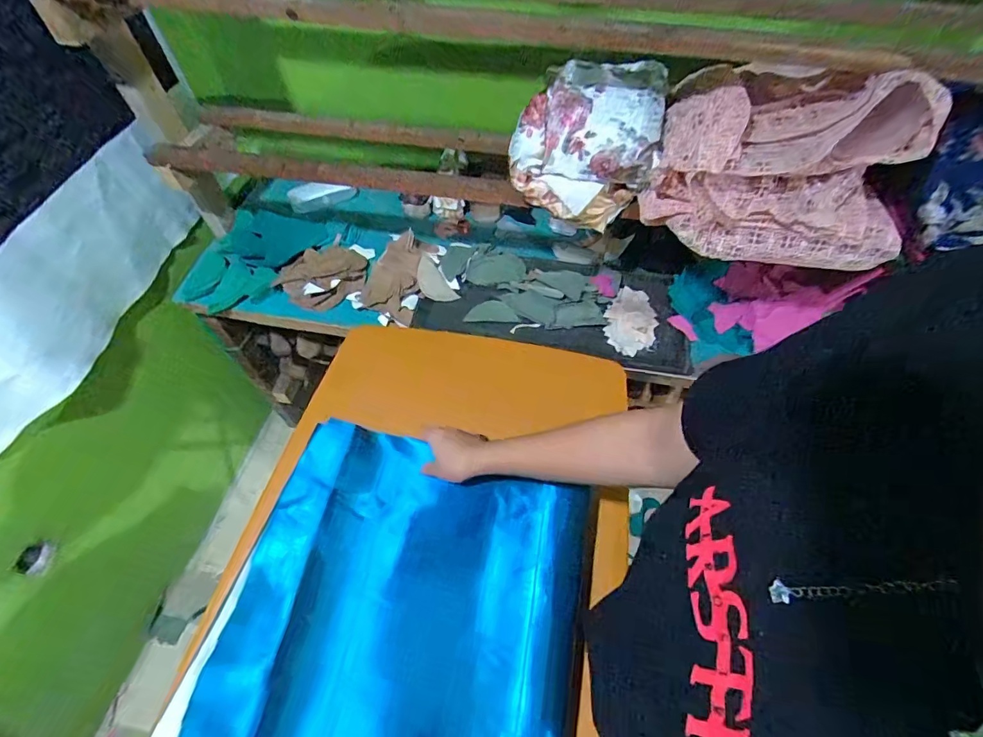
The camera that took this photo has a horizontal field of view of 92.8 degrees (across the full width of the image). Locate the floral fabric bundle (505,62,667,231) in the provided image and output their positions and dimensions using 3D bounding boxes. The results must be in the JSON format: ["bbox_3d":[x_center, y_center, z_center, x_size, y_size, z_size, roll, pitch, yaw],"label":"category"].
[{"bbox_3d":[0.144,-0.337,0.707,0.215,0.165,0.163,8,56,7],"label":"floral fabric bundle"}]

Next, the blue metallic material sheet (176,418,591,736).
[{"bbox_3d":[-0.106,0.264,0.498,0.370,0.080,0.412,10,56,8],"label":"blue metallic material sheet"}]

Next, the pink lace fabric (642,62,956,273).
[{"bbox_3d":[0.388,-0.271,0.621,0.324,0.202,0.156,9,56,7],"label":"pink lace fabric"}]

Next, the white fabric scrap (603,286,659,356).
[{"bbox_3d":[0.269,-0.094,0.895,0.093,0.004,0.156,17,57,12],"label":"white fabric scrap"}]

